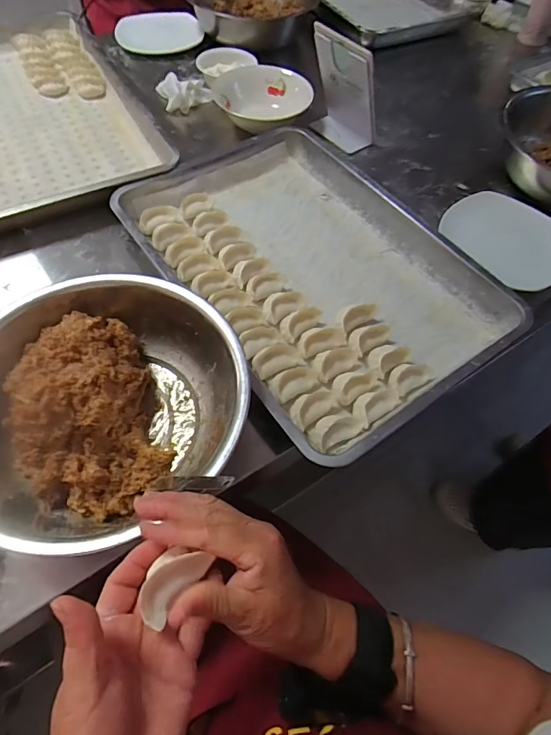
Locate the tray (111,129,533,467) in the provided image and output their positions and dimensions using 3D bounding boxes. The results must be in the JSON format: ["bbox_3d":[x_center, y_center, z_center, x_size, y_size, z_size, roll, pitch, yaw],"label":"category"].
[{"bbox_3d":[0.049,-0.141,0.577,0.365,0.043,0.492,-28,65,-18],"label":"tray"}]

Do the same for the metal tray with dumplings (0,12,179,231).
[{"bbox_3d":[-0.457,-0.438,0.733,0.389,0.046,0.593,-25,64,-17],"label":"metal tray with dumplings"}]

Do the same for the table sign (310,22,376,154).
[{"bbox_3d":[0.122,-0.460,0.705,0.075,0.147,0.116,-40,69,-23],"label":"table sign"}]

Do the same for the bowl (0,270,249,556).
[{"bbox_3d":[-0.171,0.028,0.433,0.277,0.087,0.259,-4,59,-6],"label":"bowl"}]

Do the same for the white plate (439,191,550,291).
[{"bbox_3d":[0.330,-0.186,0.621,0.179,0.017,0.117,38,90,25],"label":"white plate"}]

